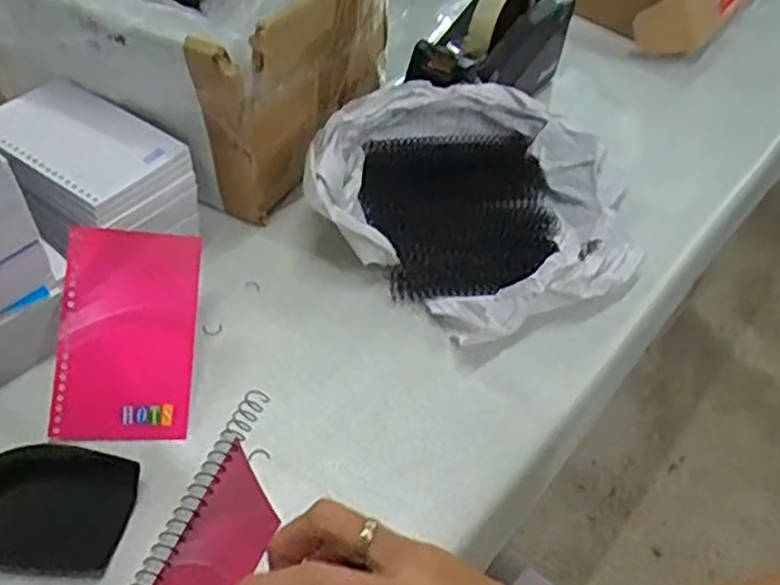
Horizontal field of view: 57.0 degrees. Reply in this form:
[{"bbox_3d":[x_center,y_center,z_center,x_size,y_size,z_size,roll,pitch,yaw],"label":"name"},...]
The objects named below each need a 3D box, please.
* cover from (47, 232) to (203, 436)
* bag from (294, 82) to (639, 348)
[{"bbox_3d":[-0.165,0.024,0.450,0.080,0.005,0.130,3,75,-12],"label":"cover"},{"bbox_3d":[0.078,-0.078,0.559,0.228,0.071,0.251,38,55,24],"label":"bag"}]

